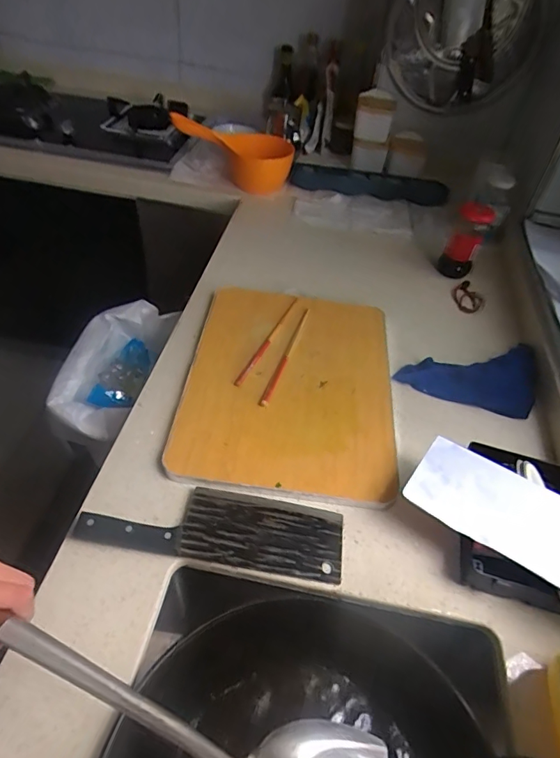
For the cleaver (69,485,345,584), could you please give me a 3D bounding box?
[{"bbox_3d":[-0.073,0.168,0.546,0.287,0.014,0.083,11,44,-2],"label":"cleaver"}]

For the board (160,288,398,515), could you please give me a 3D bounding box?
[{"bbox_3d":[0.016,0.000,0.706,0.295,0.015,0.376,7,47,-1],"label":"board"}]

